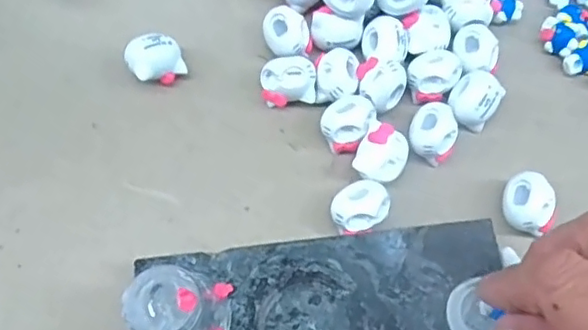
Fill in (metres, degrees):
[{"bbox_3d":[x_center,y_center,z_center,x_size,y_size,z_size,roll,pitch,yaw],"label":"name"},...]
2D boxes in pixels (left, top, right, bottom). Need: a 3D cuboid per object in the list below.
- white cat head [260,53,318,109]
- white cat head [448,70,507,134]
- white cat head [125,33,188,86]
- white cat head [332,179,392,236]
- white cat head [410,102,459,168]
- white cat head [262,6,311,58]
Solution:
[{"bbox_3d":[-0.003,-0.041,0.285,0.025,0.022,0.024,-4,68,-3],"label":"white cat head"},{"bbox_3d":[0.085,-0.030,0.286,0.022,0.022,0.027,33,71,11],"label":"white cat head"},{"bbox_3d":[-0.065,-0.048,0.284,0.024,0.025,0.018,-24,70,-11],"label":"white cat head"},{"bbox_3d":[0.028,0.020,0.264,0.027,0.019,0.021,-39,74,-16],"label":"white cat head"},{"bbox_3d":[0.064,-0.014,0.279,0.020,0.019,0.025,10,68,2],"label":"white cat head"},{"bbox_3d":[-0.003,-0.063,0.297,0.022,0.020,0.024,1,68,-1],"label":"white cat head"}]

